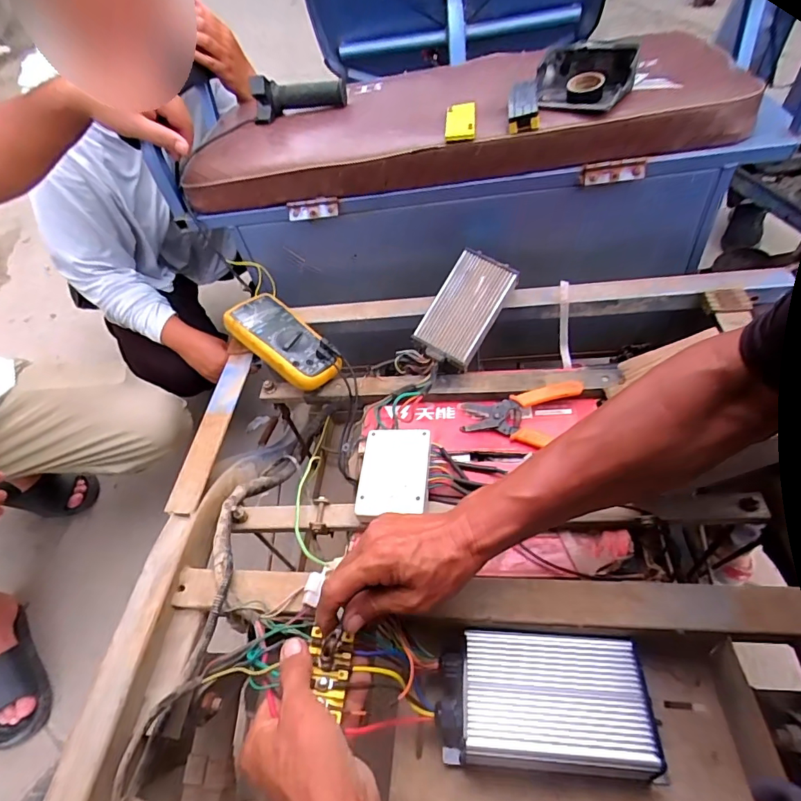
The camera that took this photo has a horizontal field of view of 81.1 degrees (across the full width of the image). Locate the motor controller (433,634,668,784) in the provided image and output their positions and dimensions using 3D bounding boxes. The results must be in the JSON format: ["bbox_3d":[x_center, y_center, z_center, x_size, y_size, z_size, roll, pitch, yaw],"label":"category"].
[{"bbox_3d":[0.121,0.258,0.405,0.173,0.042,0.101,1,53,6],"label":"motor controller"}]

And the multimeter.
[{"bbox_3d":[-0.166,-0.088,0.673,0.177,0.034,0.090,40,65,15],"label":"multimeter"}]

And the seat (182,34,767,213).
[{"bbox_3d":[0.070,-0.426,0.702,0.757,0.091,0.318,-1,53,4],"label":"seat"}]

